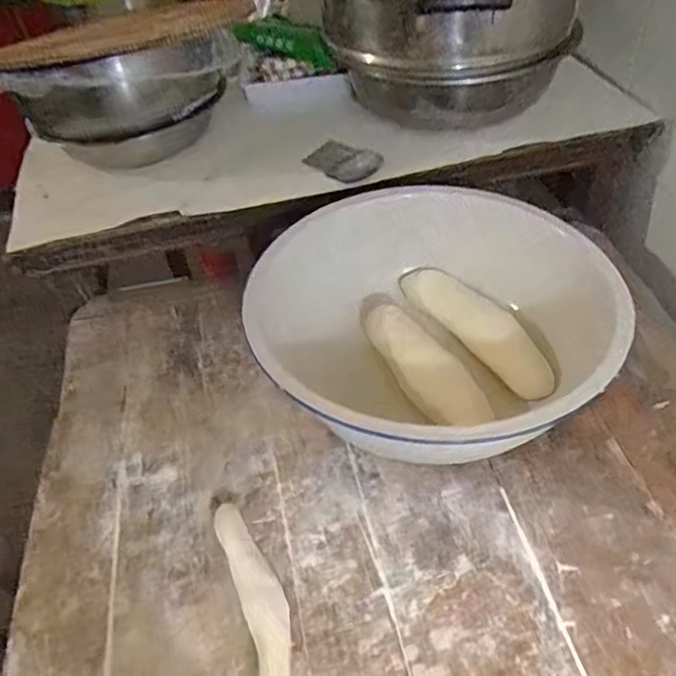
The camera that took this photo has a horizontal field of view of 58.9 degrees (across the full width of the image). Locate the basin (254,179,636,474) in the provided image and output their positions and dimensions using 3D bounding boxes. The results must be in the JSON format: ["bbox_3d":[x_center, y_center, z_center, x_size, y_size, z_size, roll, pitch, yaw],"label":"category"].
[{"bbox_3d":[0.119,-0.016,0.671,0.335,0.140,0.370,-25,49,-17],"label":"basin"}]

